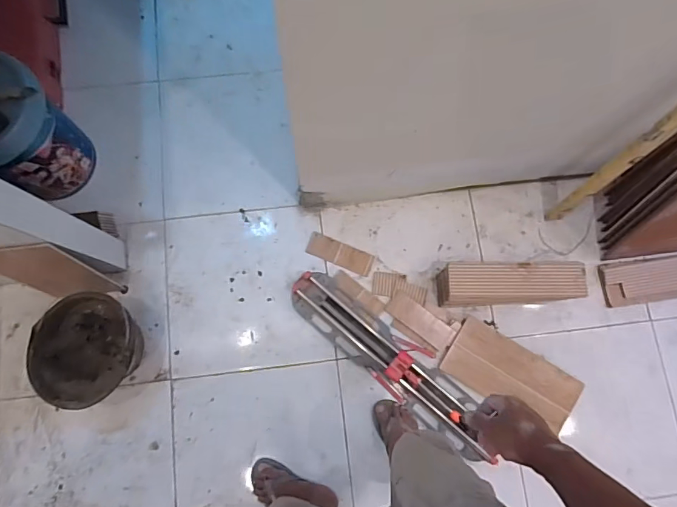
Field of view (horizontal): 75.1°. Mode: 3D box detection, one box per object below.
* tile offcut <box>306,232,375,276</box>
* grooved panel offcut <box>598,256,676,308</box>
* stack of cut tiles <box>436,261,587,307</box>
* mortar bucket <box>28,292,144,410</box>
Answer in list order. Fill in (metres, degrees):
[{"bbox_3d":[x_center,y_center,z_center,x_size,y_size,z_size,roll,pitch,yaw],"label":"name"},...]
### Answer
[{"bbox_3d":[0.006,0.001,1.401,0.209,0.014,0.071,22,77,4],"label":"tile offcut"},{"bbox_3d":[1.039,0.079,1.406,0.408,0.028,0.134,-7,89,-3],"label":"grooved panel offcut"},{"bbox_3d":[0.504,0.092,1.312,0.394,0.157,0.121,-3,78,-2],"label":"stack of cut tiles"},{"bbox_3d":[-0.666,0.266,1.224,0.258,0.221,0.297,2,78,-1],"label":"mortar bucket"}]

